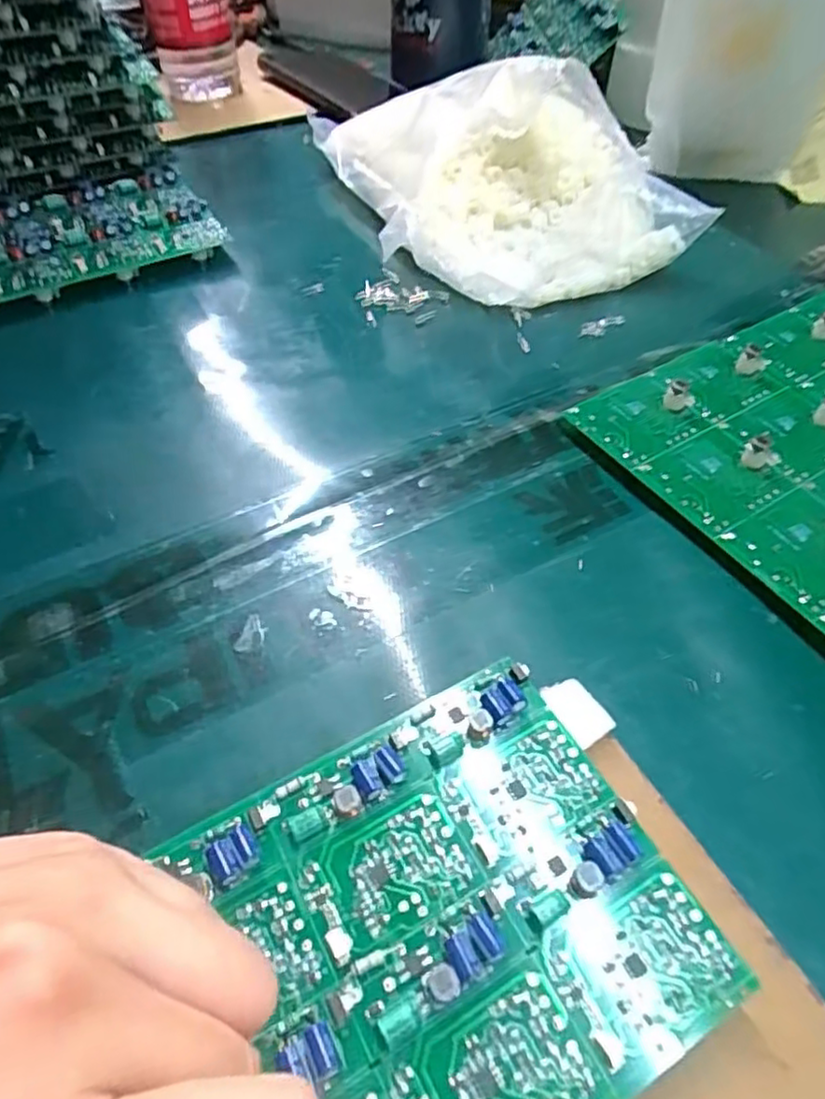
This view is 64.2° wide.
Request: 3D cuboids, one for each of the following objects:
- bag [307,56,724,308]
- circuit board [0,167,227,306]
[{"bbox_3d":[0.056,-0.240,0.399,0.184,0.081,0.241,-16,54,-11],"label":"bag"},{"bbox_3d":[-0.229,-0.173,0.383,0.218,0.021,0.102,-26,57,-18],"label":"circuit board"}]

